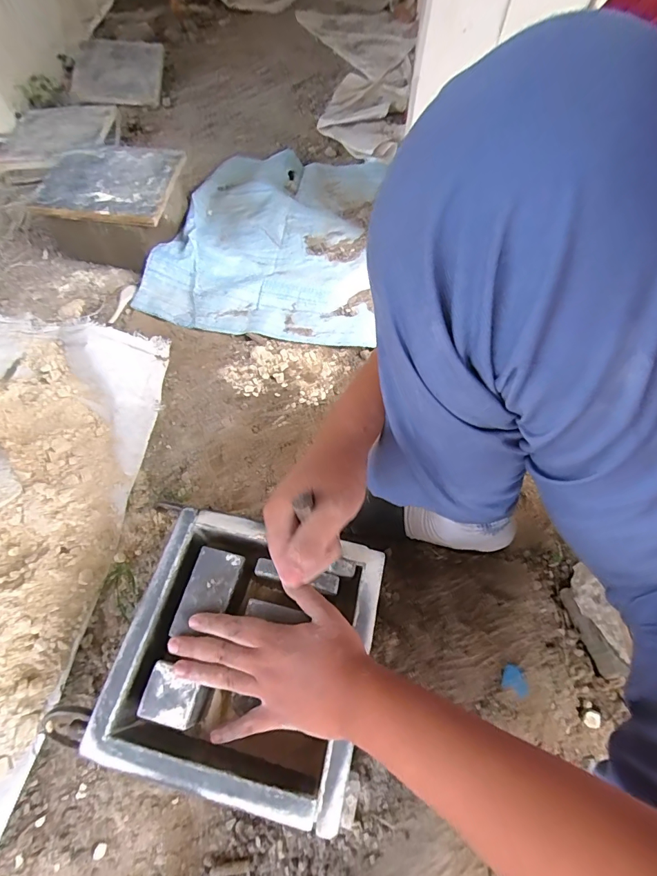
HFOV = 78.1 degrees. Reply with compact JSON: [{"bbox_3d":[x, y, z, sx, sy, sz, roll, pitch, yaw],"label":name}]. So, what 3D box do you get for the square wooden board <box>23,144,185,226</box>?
[{"bbox_3d":[-0.431,-0.509,0.797,0.235,0.025,0.238,3,59,3],"label":"square wooden board"}]

